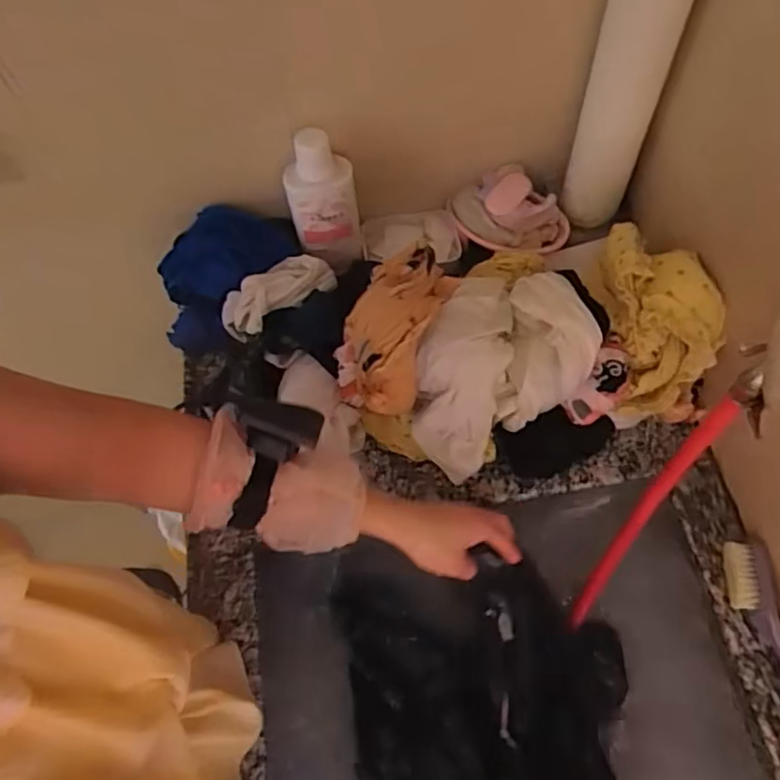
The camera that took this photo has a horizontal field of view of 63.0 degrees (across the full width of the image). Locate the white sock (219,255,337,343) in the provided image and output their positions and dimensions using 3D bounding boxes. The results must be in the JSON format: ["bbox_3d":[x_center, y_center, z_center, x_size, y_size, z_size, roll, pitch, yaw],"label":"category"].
[{"bbox_3d":[-0.130,-0.106,0.740,0.137,0.062,0.077,-19,62,-7],"label":"white sock"}]

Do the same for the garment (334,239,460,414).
[{"bbox_3d":[-0.003,-0.055,0.650,0.094,0.096,0.168,16,64,12],"label":"garment"}]

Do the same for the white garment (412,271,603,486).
[{"bbox_3d":[0.111,-0.032,0.666,0.207,0.100,0.146,-30,64,-12],"label":"white garment"}]

